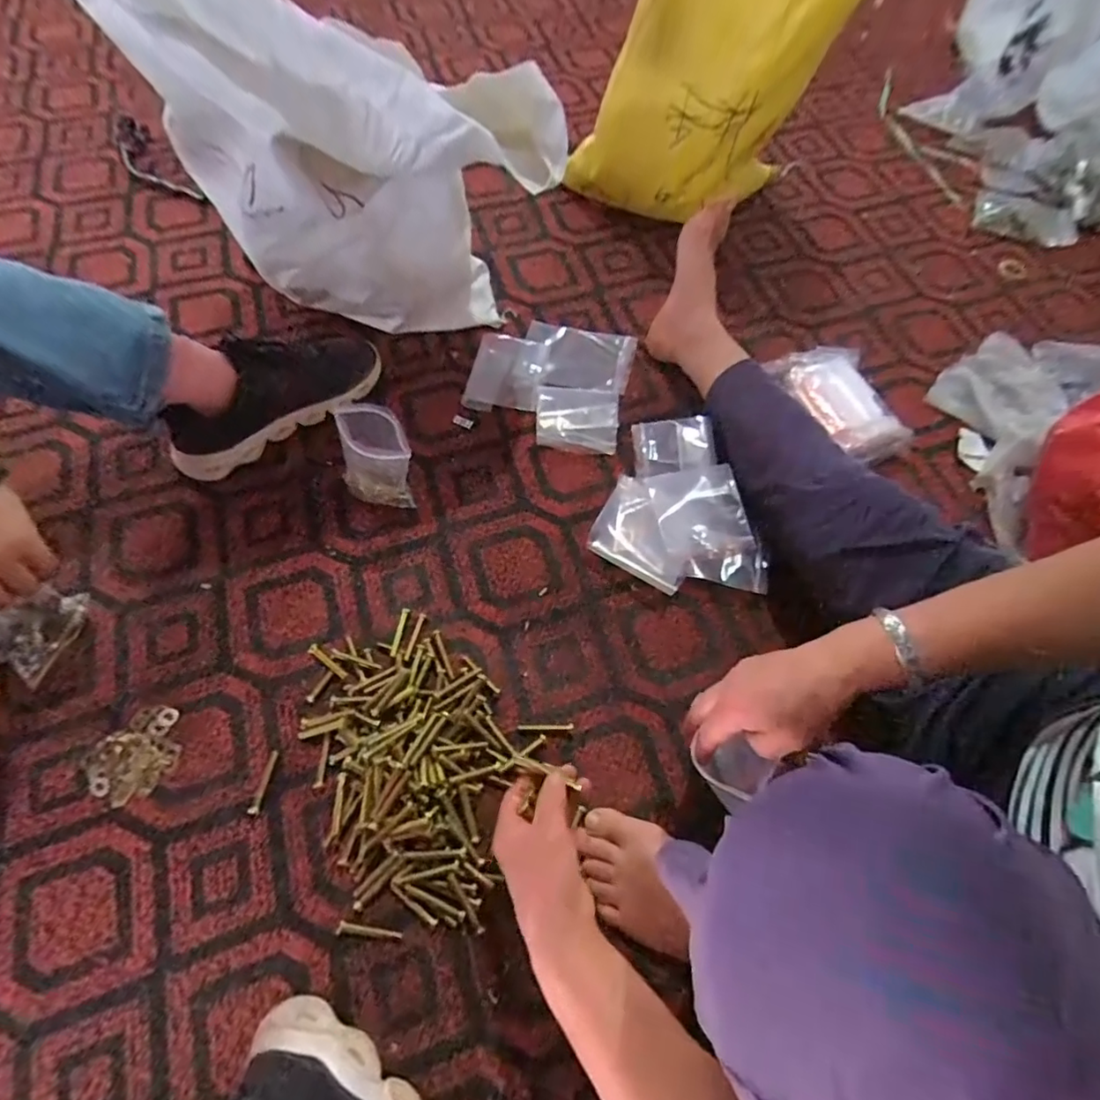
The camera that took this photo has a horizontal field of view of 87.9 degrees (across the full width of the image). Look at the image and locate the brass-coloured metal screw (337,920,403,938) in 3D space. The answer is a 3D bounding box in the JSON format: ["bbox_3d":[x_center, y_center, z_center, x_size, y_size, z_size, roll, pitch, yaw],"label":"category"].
[{"bbox_3d":[-0.151,0.318,0.476,0.054,0.006,0.010,7,64,1],"label":"brass-coloured metal screw"}]

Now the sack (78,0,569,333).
[{"bbox_3d":[-0.163,-0.346,0.569,0.325,0.417,0.178,-20,67,-12],"label":"sack"}]

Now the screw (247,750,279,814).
[{"bbox_3d":[-0.260,0.211,0.520,0.010,0.004,0.054,12,64,3],"label":"screw"}]

